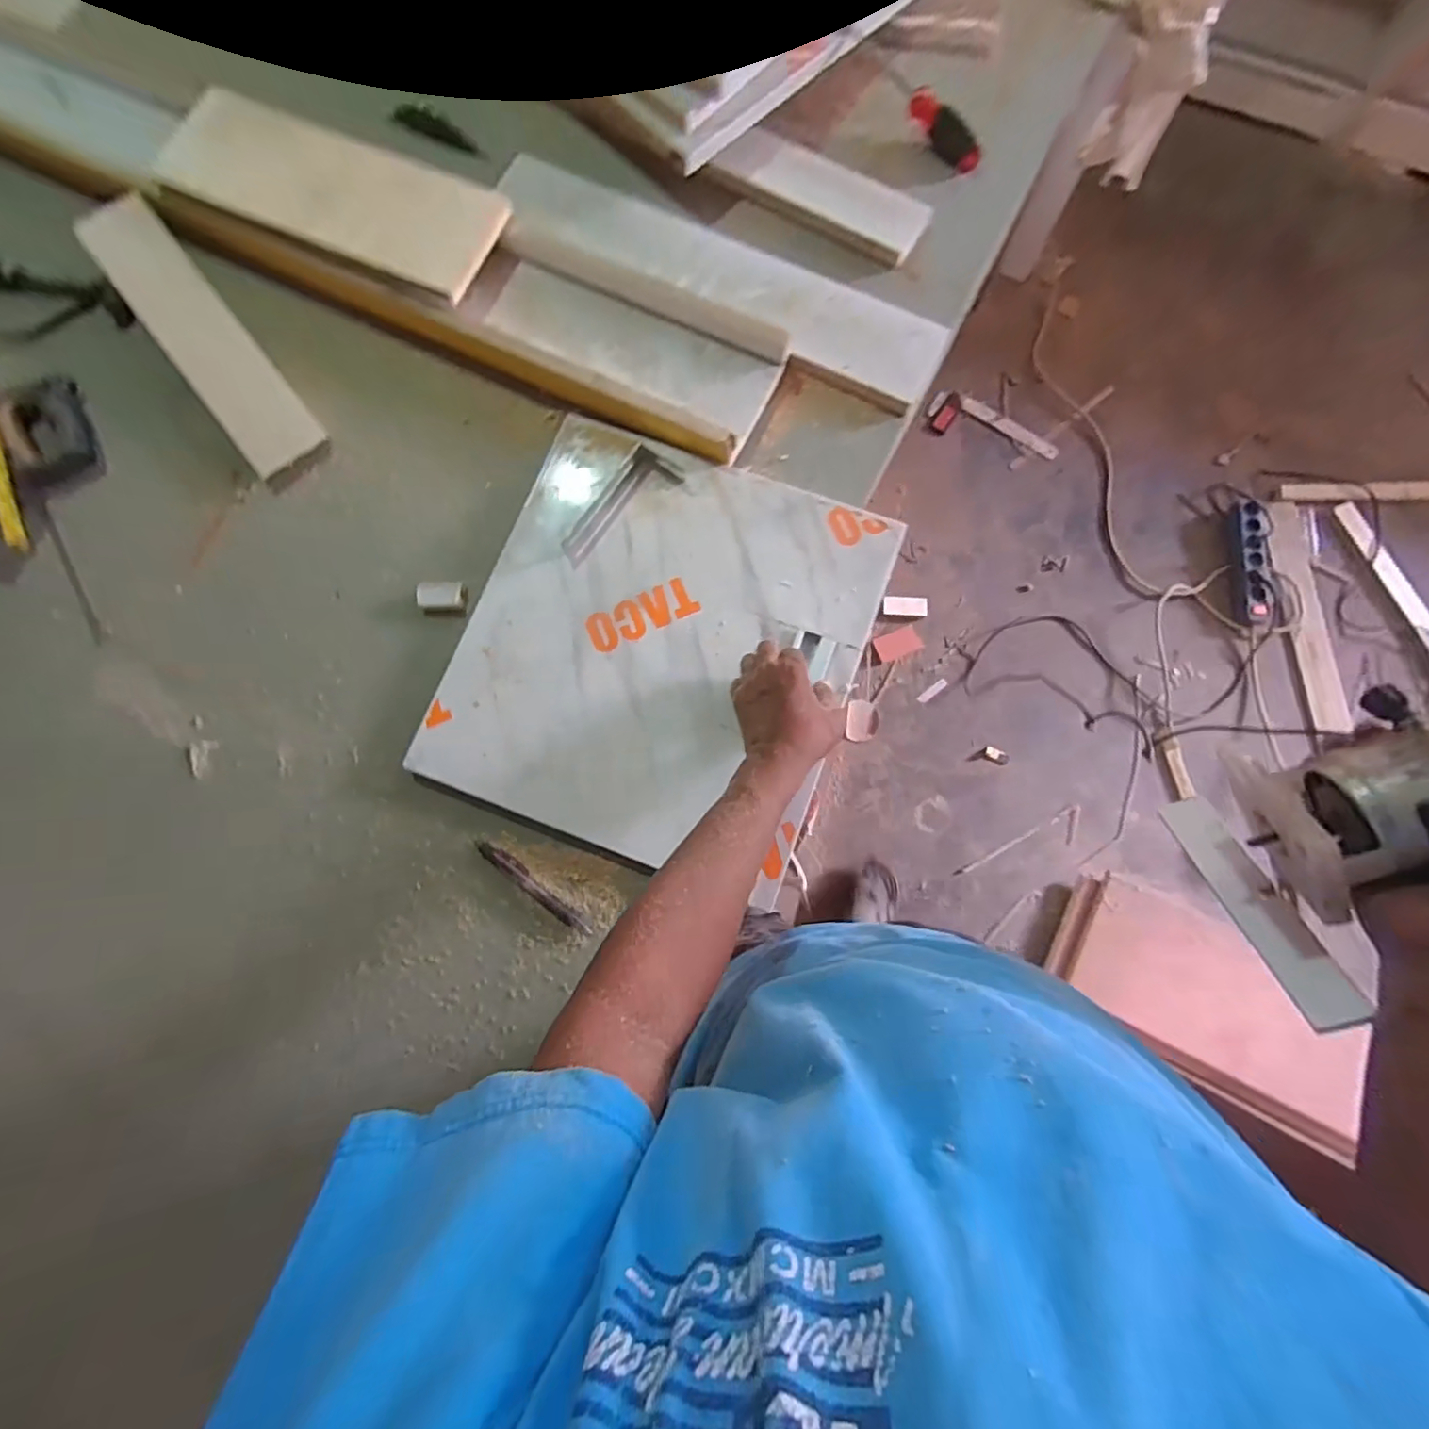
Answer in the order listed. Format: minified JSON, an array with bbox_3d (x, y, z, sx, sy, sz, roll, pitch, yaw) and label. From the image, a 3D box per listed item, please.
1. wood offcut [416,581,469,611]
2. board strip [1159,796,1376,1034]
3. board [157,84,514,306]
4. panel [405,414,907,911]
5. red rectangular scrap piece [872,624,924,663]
[{"bbox_3d":[-0.290,-0.126,0.643,0.048,0.019,0.031,-1,80,2],"label":"wood offcut"},{"bbox_3d":[0.359,0.124,0.403,0.012,0.033,0.156,25,37,-26],"label":"board strip"},{"bbox_3d":[-0.428,-0.586,0.673,0.361,0.022,0.136,22,89,-3],"label":"board"},{"bbox_3d":[-0.055,-0.073,0.612,0.385,0.025,0.410,18,80,4],"label":"panel"},{"bbox_3d":[0.452,-0.174,1.485,0.115,0.017,0.066,-21,79,-4],"label":"red rectangular scrap piece"}]

